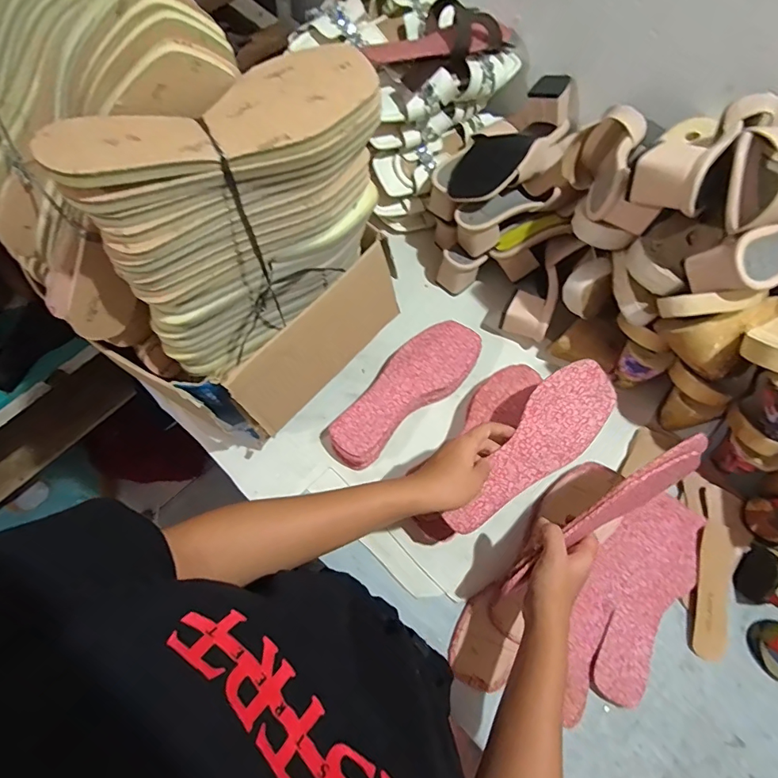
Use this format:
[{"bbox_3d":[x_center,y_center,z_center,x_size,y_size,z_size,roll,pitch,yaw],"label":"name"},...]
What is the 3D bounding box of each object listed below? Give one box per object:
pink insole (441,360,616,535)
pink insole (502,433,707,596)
[{"bbox_3d":[0.161,0.069,0.498,0.077,0.005,0.235,40,82,3],"label":"pink insole"},{"bbox_3d":[0.219,0.134,0.465,0.239,0.092,0.013,-39,47,4],"label":"pink insole"}]

